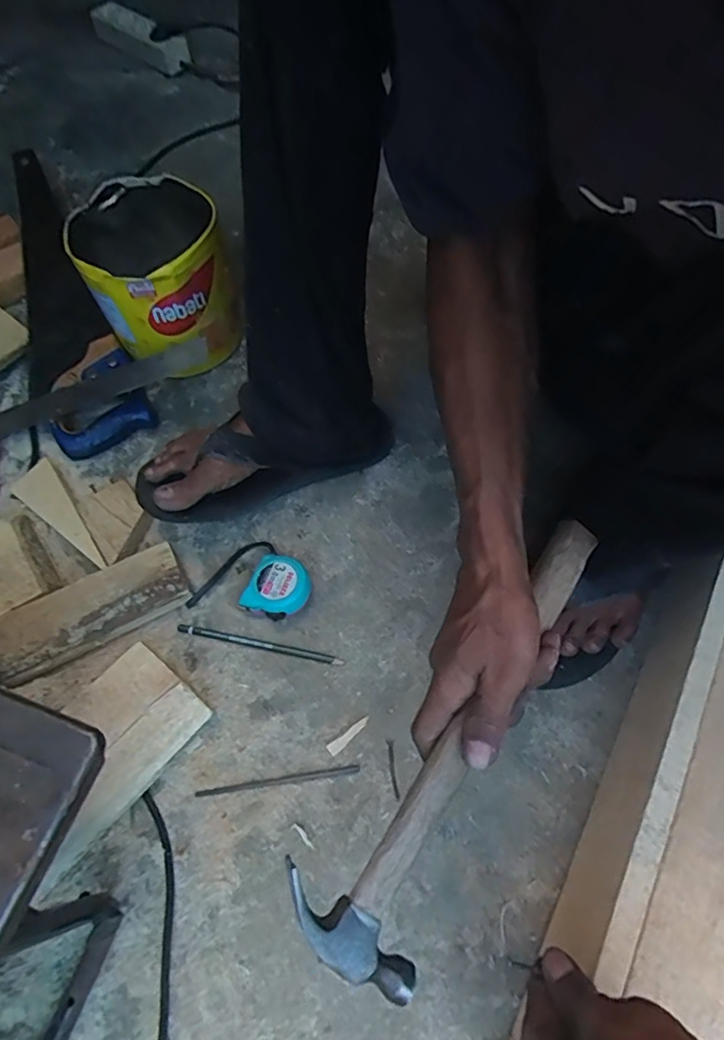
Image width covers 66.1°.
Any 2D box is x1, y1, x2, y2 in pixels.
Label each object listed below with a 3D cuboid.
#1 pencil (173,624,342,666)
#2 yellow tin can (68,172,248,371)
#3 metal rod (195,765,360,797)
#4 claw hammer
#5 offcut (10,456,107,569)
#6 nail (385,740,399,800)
[{"bbox_3d":[-0.098,0.121,0.536,0.159,0.007,0.011,11,62,5],"label":"pencil"},{"bbox_3d":[-0.233,-0.279,0.646,0.141,0.175,0.172,-19,63,-10],"label":"yellow tin can"},{"bbox_3d":[-0.072,0.228,0.484,0.139,0.004,0.007,-8,62,-5],"label":"metal rod"},{"bbox_3d":[0.074,0.128,0.363,0.085,0.033,0.319,31,71,15],"label":"claw hammer"},{"bbox_3d":[-0.306,-0.011,0.575,0.144,0.015,0.046,37,67,18],"label":"offcut"},{"bbox_3d":[0.028,0.217,0.485,0.006,0.004,0.048,-8,62,-5],"label":"nail"}]

